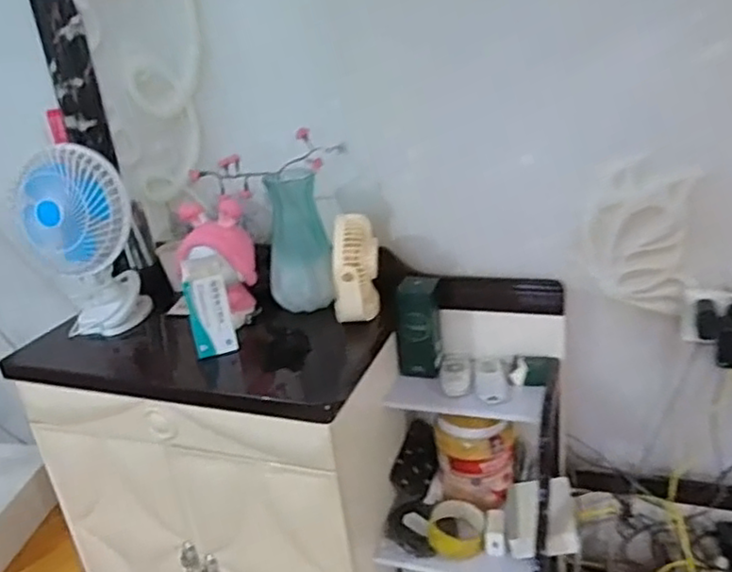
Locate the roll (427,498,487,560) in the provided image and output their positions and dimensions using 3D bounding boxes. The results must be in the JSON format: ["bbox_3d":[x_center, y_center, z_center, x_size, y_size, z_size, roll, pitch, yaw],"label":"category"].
[{"bbox_3d":[0.152,0.403,1.055,0.090,0.044,0.089,-5,23,2],"label":"roll"}]

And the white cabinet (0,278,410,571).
[{"bbox_3d":[-0.231,0.519,1.247,0.588,0.958,0.324,2,24,19],"label":"white cabinet"}]

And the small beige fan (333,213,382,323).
[{"bbox_3d":[-0.016,-0.029,1.040,0.067,0.156,0.104,-3,23,8],"label":"small beige fan"}]

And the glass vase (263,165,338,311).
[{"bbox_3d":[-0.119,-0.076,1.093,0.105,0.218,0.102,-9,23,-6],"label":"glass vase"}]

